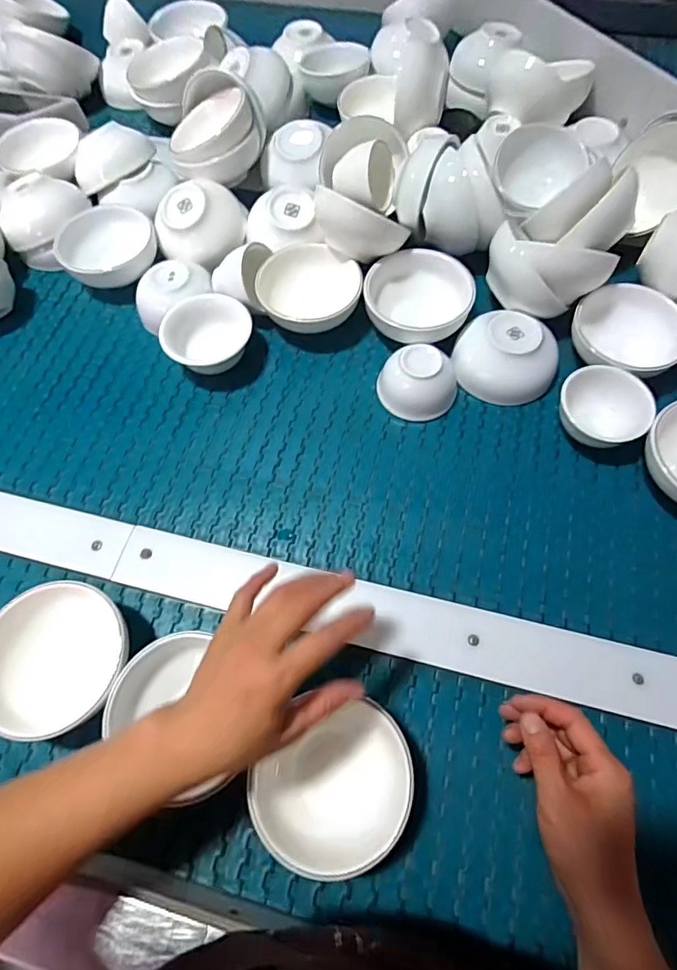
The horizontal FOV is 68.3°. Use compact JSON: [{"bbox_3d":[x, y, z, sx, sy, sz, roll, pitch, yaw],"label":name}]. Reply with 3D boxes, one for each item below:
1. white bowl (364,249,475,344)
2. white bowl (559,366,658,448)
[{"bbox_3d":[0.091,-0.208,0.572,0.118,0.054,0.106,20,67,11],"label":"white bowl"},{"bbox_3d":[0.263,-0.073,0.504,0.067,0.054,0.081,-34,69,-15],"label":"white bowl"}]

